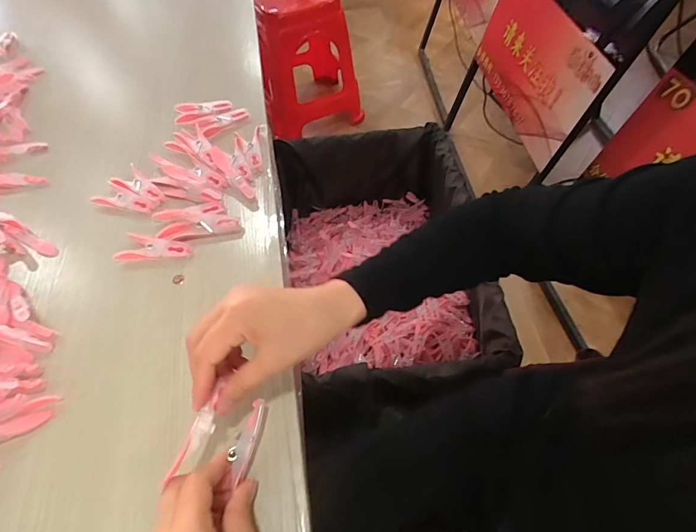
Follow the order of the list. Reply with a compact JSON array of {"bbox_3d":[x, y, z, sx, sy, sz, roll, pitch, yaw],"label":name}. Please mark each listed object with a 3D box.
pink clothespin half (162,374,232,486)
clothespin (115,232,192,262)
[{"bbox_3d":[-0.104,0.116,0.292,0.013,0.010,0.075,16,61,13],"label":"pink clothespin half"},{"bbox_3d":[-0.209,-0.016,0.435,0.077,0.009,0.034,10,57,9],"label":"clothespin"}]

